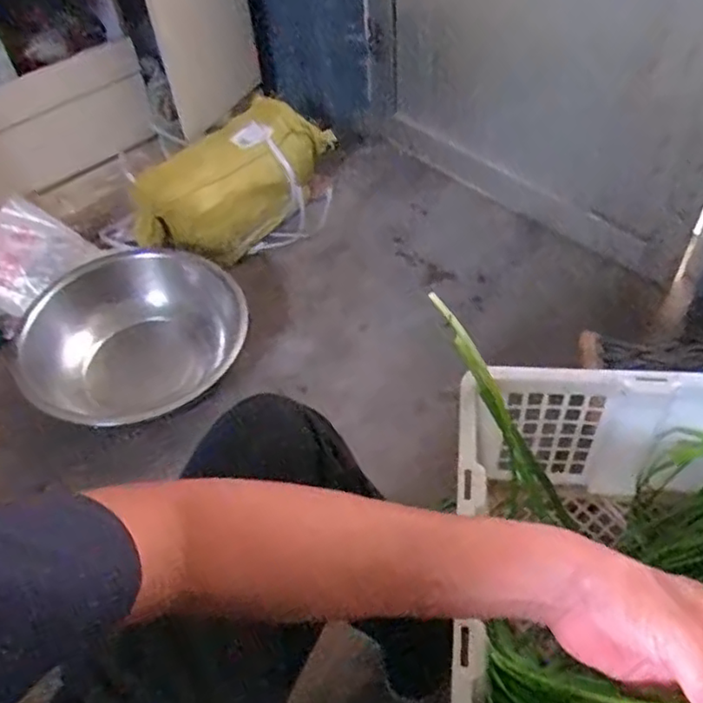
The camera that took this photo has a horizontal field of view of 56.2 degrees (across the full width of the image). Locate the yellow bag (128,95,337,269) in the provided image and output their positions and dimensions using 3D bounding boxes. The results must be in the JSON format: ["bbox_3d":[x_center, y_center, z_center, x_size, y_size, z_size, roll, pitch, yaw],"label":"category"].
[{"bbox_3d":[-0.196,-0.326,1.254,0.394,0.177,0.218,-35,54,-23],"label":"yellow bag"}]

